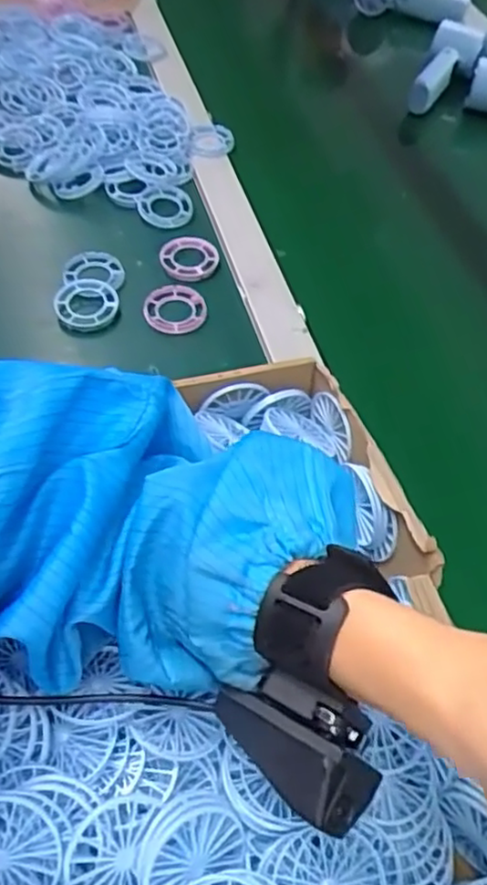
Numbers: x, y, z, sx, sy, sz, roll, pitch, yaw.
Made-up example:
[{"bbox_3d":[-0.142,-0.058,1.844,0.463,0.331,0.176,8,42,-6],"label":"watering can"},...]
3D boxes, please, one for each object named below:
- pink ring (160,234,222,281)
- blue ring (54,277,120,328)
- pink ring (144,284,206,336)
[{"bbox_3d":[-0.048,-0.161,0.580,0.048,0.009,0.048,2,55,-3],"label":"pink ring"},{"bbox_3d":[-0.127,-0.113,0.543,0.047,0.011,0.048,2,55,-3],"label":"blue ring"},{"bbox_3d":[-0.057,-0.110,0.548,0.050,0.005,0.047,3,60,-5],"label":"pink ring"}]

